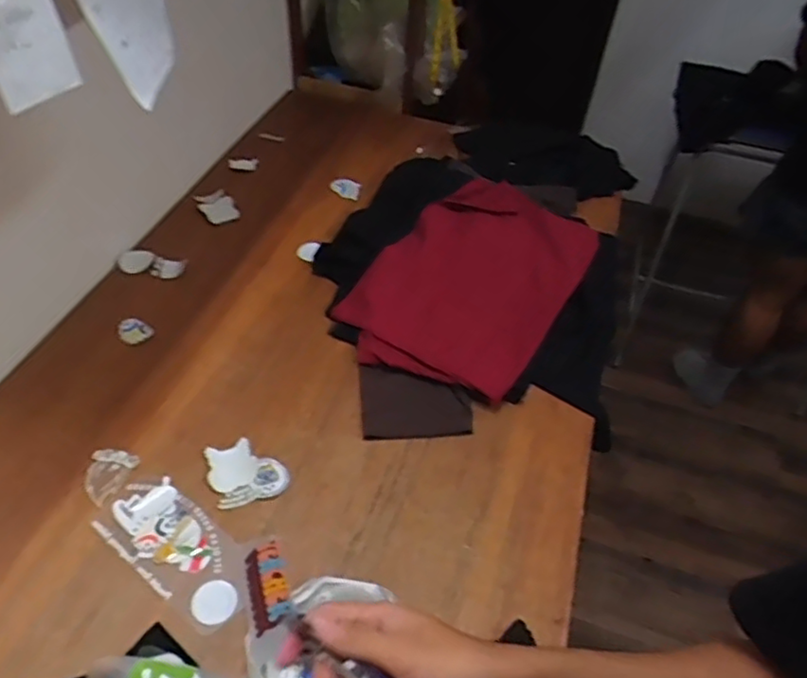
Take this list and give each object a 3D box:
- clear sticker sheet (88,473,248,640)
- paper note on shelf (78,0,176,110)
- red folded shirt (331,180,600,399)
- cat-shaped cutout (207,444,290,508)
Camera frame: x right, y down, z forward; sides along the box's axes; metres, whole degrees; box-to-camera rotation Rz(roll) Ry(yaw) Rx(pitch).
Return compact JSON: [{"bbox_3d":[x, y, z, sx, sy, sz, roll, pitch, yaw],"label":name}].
[{"bbox_3d":[-0.295,0.272,0.841,0.237,0.005,0.108,33,53,21],"label":"clear sticker sheet"},{"bbox_3d":[-0.261,-0.311,0.614,0.034,0.139,0.110,7,47,-1],"label":"paper note on shelf"},{"bbox_3d":[0.137,-0.126,1.189,0.330,0.064,0.531,26,49,16],"label":"red folded shirt"},{"bbox_3d":[-0.224,0.187,0.920,0.100,0.005,0.104,-20,55,-15],"label":"cat-shaped cutout"}]

